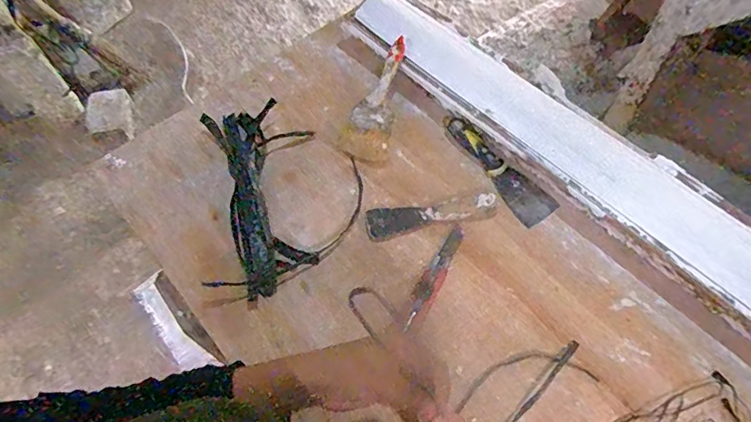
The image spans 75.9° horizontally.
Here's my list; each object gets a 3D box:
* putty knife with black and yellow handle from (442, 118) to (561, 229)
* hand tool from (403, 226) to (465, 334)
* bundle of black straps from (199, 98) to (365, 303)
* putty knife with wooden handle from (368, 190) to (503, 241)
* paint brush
[{"bbox_3d":[0.166,-0.062,0.670,0.057,0.026,0.192,-34,66,-17],"label":"putty knife with black and yellow handle"},{"bbox_3d":[0.075,0.080,0.601,0.027,0.010,0.141,28,65,15],"label":"hand tool"},{"bbox_3d":[-0.125,-0.031,0.658,0.207,0.028,0.288,-9,61,-4],"label":"bundle of black straps"},{"bbox_3d":[0.074,0.002,0.636,0.172,0.020,0.043,-10,61,-4],"label":"putty knife with wooden handle"},{"bbox_3d":[0.005,-0.165,0.706,0.070,0.016,0.192,17,81,10],"label":"paint brush"}]

